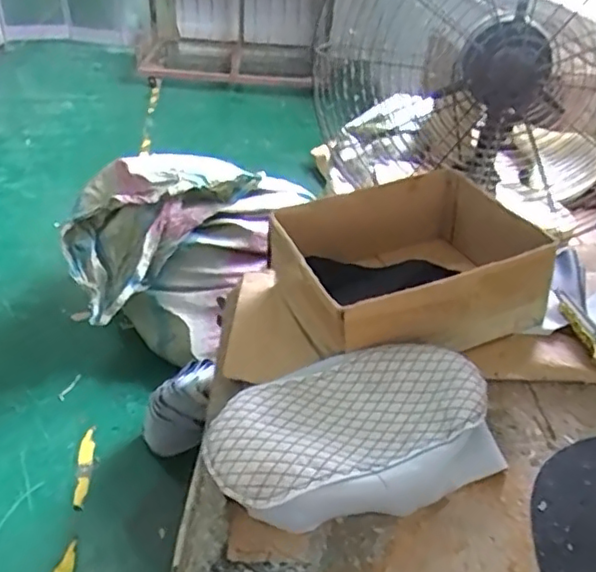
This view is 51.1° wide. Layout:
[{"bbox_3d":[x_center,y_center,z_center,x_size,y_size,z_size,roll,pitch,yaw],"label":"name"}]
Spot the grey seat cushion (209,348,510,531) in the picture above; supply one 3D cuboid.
[{"bbox_3d":[0.059,0.166,0.709,0.323,0.091,0.180,-9,37,-13],"label":"grey seat cushion"}]

